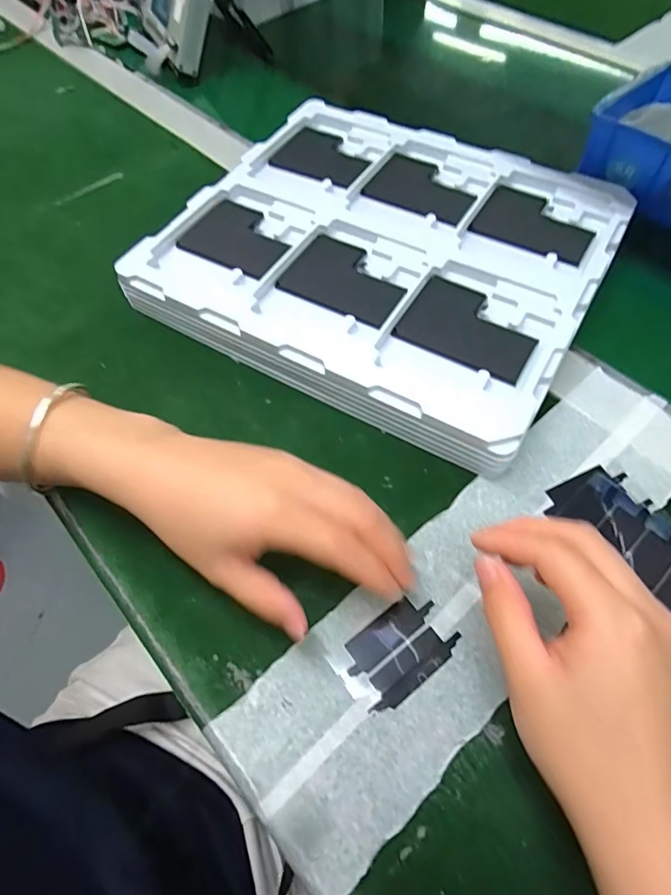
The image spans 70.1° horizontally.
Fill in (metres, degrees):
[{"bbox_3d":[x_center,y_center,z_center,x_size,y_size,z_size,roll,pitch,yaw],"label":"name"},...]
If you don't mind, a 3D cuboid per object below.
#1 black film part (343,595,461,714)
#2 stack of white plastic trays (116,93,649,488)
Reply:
[{"bbox_3d":[0.034,0.108,0.255,0.056,0.004,0.038,-33,64,-15],"label":"black film part"},{"bbox_3d":[0.038,-0.158,0.391,0.318,0.047,0.281,27,65,17],"label":"stack of white plastic trays"}]

